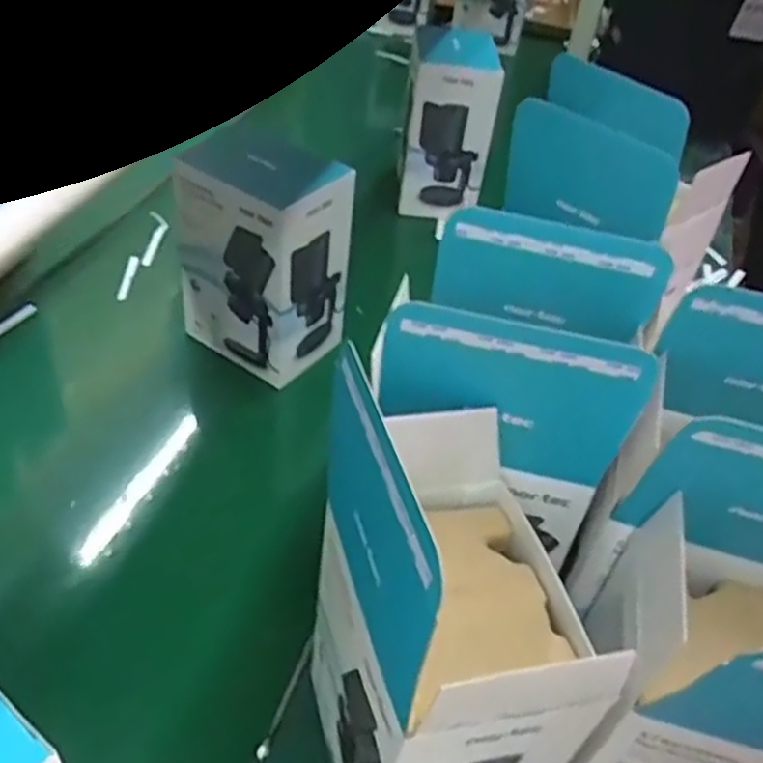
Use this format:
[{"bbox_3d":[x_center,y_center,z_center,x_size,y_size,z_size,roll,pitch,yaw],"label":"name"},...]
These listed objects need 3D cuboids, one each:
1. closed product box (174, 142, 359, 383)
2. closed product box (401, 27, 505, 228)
[{"bbox_3d":[-0.128,-0.132,0.838,0.153,0.218,0.109,27,47,20],"label":"closed product box"},{"bbox_3d":[0.095,-0.368,1.110,0.116,0.233,0.121,6,43,-2],"label":"closed product box"}]

